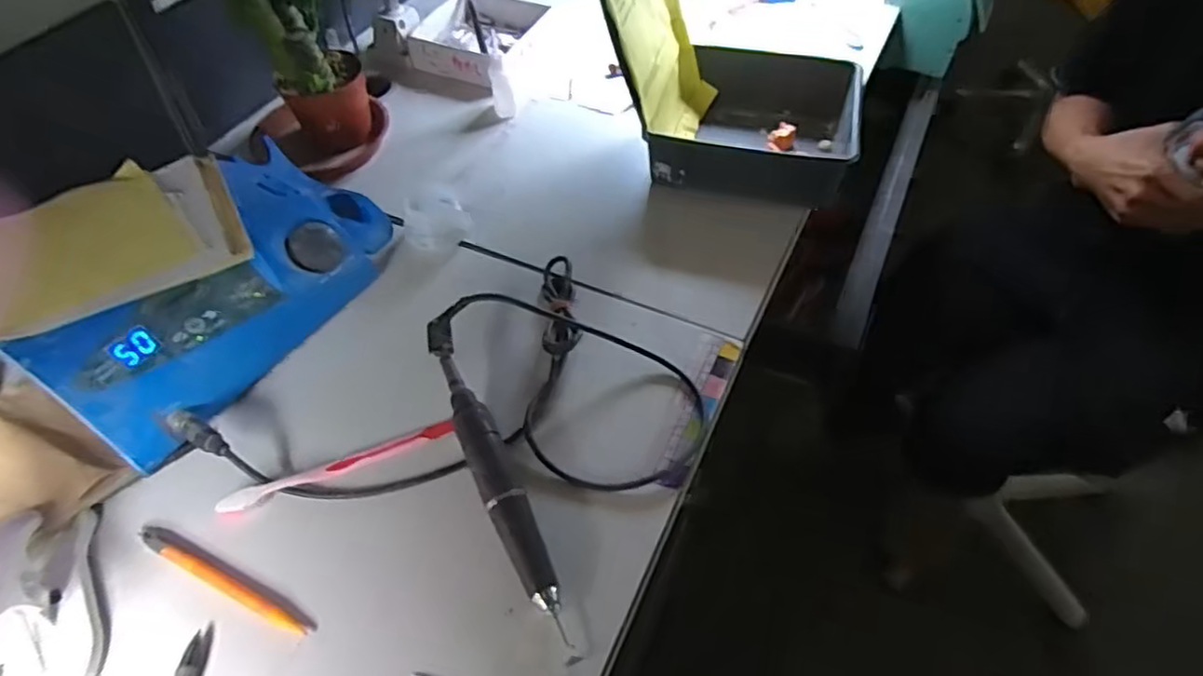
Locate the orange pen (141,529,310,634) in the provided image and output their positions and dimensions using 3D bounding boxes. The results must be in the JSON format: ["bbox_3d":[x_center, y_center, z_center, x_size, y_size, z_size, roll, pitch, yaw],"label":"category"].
[{"bbox_3d":[-0.228,0.145,0.406,0.124,0.011,0.010,21,55,17],"label":"orange pen"}]

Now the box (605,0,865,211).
[{"bbox_3d":[0.121,-0.255,0.596,0.214,0.191,0.170,12,53,10],"label":"box"}]

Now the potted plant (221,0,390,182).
[{"bbox_3d":[-0.273,-0.260,0.583,0.121,0.222,0.119,-20,54,-14],"label":"potted plant"}]

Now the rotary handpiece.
[{"bbox_3d":[-0.067,0.083,0.427,0.024,0.038,0.228,-21,54,-15],"label":"rotary handpiece"}]

